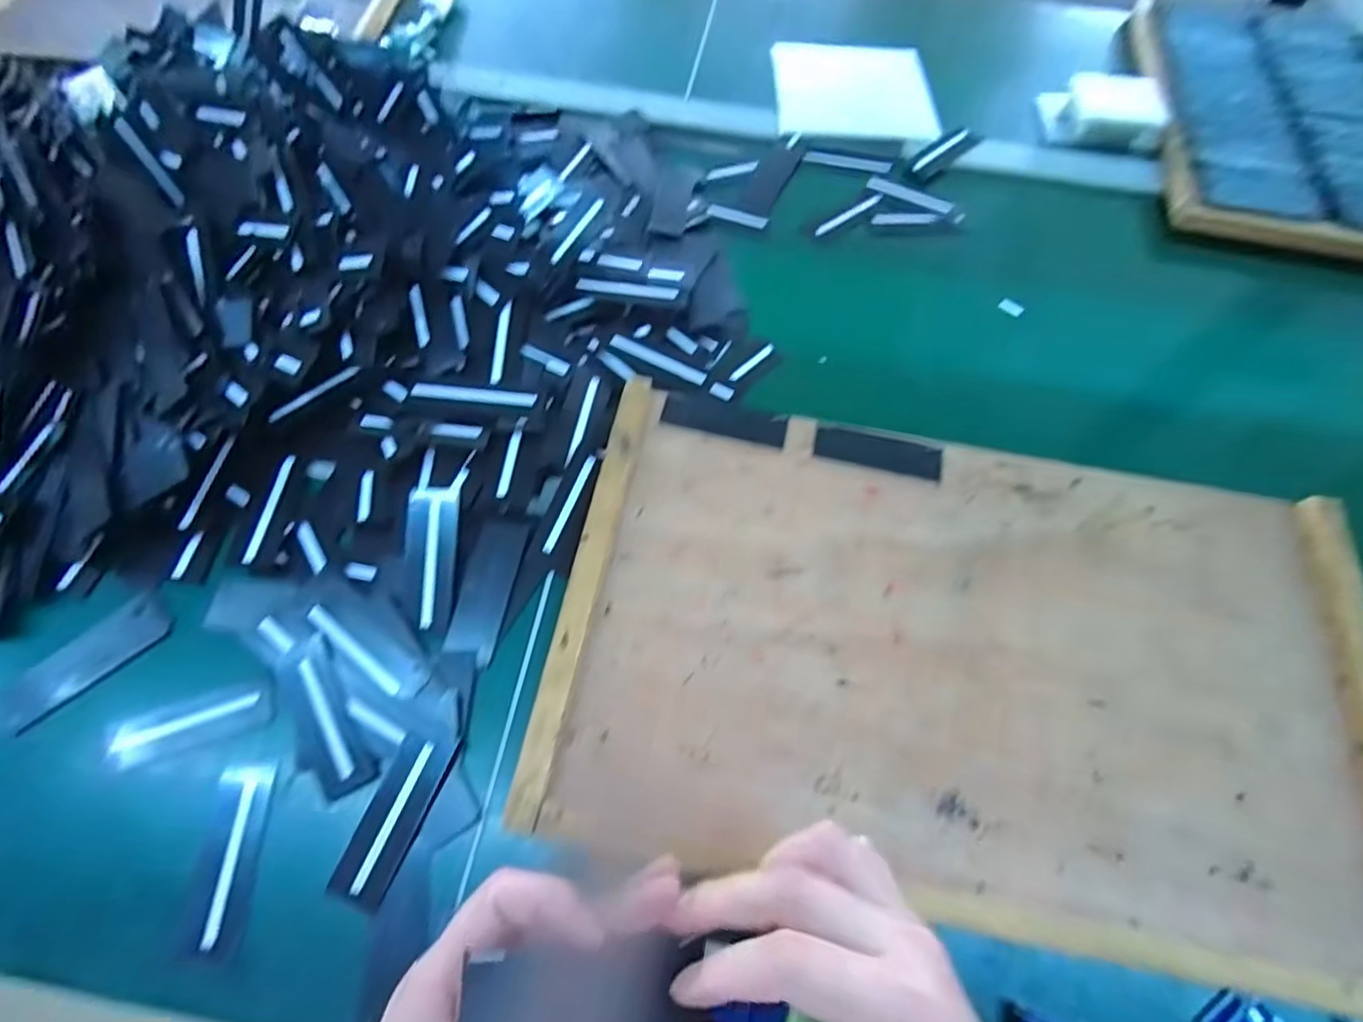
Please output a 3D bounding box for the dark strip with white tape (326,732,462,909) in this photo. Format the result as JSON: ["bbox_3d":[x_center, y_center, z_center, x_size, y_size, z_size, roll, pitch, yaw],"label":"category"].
[{"bbox_3d":[-0.158,0.168,0.350,0.030,0.006,0.086,24,72,-2],"label":"dark strip with white tape"}]

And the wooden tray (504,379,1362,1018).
[{"bbox_3d":[0.172,0.081,0.389,0.490,0.027,0.292,11,62,2],"label":"wooden tray"}]

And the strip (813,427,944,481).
[{"bbox_3d":[0.142,-0.042,0.458,0.089,0.007,0.025,13,64,4],"label":"strip"}]

